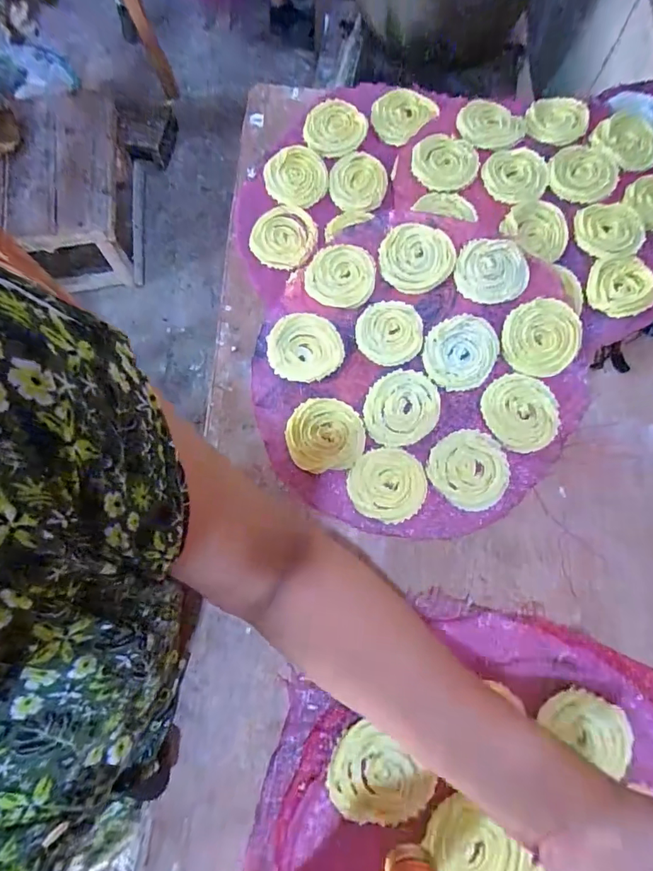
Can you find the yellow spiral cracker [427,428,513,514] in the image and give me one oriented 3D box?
[{"bbox_3d":[0.144,0.033,0.475,0.077,0.004,0.077,0,73,-1],"label":"yellow spiral cracker"}]

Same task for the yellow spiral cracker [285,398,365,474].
[{"bbox_3d":[-0.001,-0.001,0.483,0.076,0.005,0.074,-8,73,-3],"label":"yellow spiral cracker"}]

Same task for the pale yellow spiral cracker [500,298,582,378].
[{"bbox_3d":[0.228,-0.104,0.509,0.080,0.008,0.080,0,92,2],"label":"pale yellow spiral cracker"}]

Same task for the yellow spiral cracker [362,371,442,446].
[{"bbox_3d":[0.078,-0.029,0.493,0.076,0.006,0.080,0,73,-1],"label":"yellow spiral cracker"}]

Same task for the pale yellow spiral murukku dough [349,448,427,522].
[{"bbox_3d":[0.060,0.048,0.469,0.075,0.004,0.071,5,73,1],"label":"pale yellow spiral murukku dough"}]

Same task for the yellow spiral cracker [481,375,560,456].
[{"bbox_3d":[0.201,-0.024,0.491,0.078,0.007,0.078,0,73,-1],"label":"yellow spiral cracker"}]

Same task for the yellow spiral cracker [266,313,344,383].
[{"bbox_3d":[-0.022,-0.094,0.505,0.079,0.010,0.070,6,73,1],"label":"yellow spiral cracker"}]

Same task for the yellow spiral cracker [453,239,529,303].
[{"bbox_3d":[0.178,-0.176,0.514,0.073,0.014,0.080,0,73,-1],"label":"yellow spiral cracker"}]

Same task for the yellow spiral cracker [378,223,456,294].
[{"bbox_3d":[0.097,-0.194,0.518,0.078,0.018,0.079,4,73,1],"label":"yellow spiral cracker"}]

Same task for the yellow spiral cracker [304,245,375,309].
[{"bbox_3d":[0.016,-0.174,0.518,0.072,0.015,0.067,8,73,2],"label":"yellow spiral cracker"}]

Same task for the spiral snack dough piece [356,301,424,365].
[{"bbox_3d":[0.067,-0.110,0.510,0.069,0.005,0.066,0,90,0],"label":"spiral snack dough piece"}]

